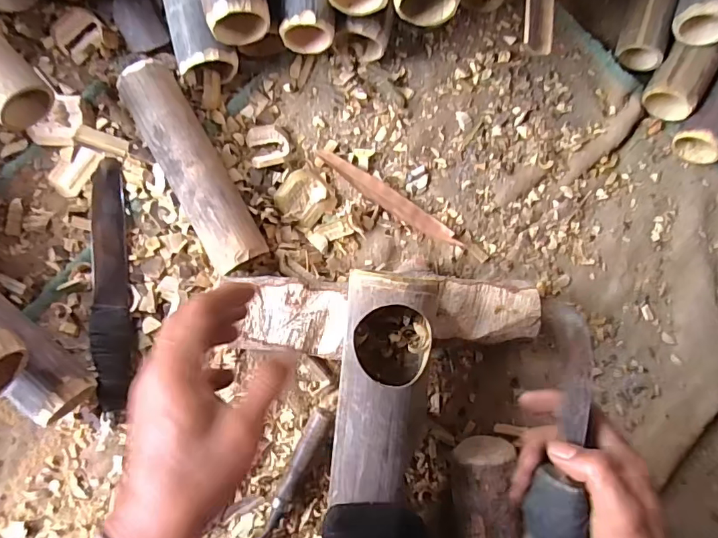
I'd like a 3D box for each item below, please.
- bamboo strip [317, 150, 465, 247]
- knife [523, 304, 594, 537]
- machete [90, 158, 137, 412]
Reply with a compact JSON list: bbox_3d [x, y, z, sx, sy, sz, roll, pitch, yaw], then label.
[{"bbox_3d":[0.035,-0.078,0.552,0.185,0.008,0.023,34,89,-4],"label":"bamboo strip"},{"bbox_3d":[0.148,0.147,0.359,0.028,0.039,0.234,9,86,-6],"label":"knife"},{"bbox_3d":[-0.257,0.014,0.501,0.039,0.021,0.254,-6,87,-8],"label":"machete"}]

